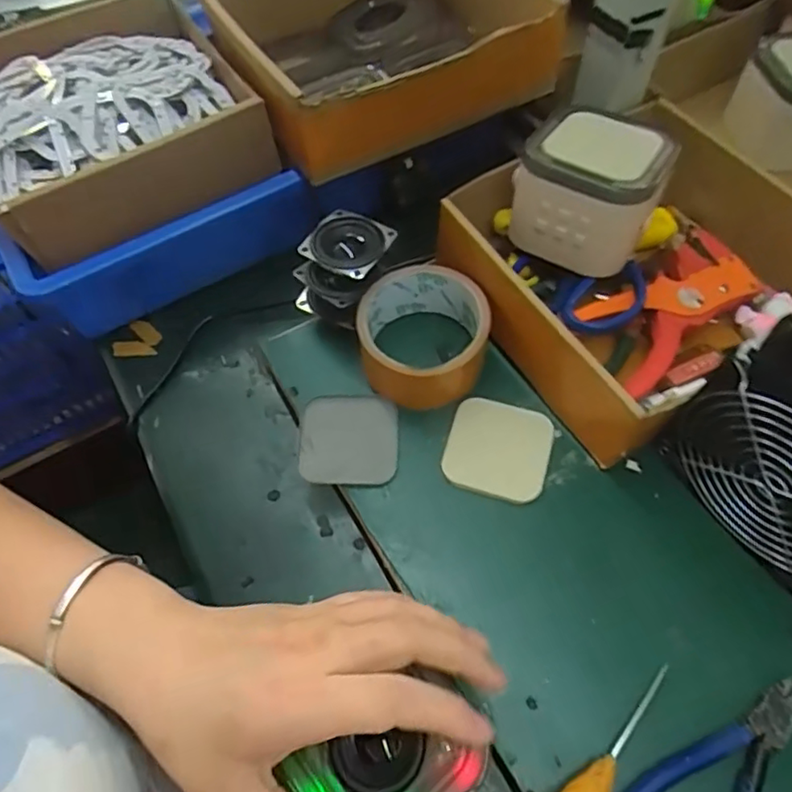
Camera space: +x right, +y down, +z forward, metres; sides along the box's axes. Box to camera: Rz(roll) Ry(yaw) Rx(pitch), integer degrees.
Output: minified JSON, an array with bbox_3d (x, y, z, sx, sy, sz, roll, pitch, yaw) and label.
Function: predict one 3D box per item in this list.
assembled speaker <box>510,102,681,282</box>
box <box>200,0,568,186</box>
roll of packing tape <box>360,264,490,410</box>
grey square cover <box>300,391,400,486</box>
[{"bbox_3d":[0.128,-0.137,0.418,0.091,0.077,0.085,24,63,16],"label":"assembled speaker"},{"bbox_3d":[-0.025,-0.300,0.505,0.219,0.070,0.244,-26,62,-12],"label":"box"},{"bbox_3d":[0.018,-0.041,0.422,0.085,0.047,0.083,-1,59,2],"label":"roll of packing tape"},{"bbox_3d":[-0.032,0.029,0.413,0.065,0.006,0.066,-1,59,2],"label":"grey square cover"}]

